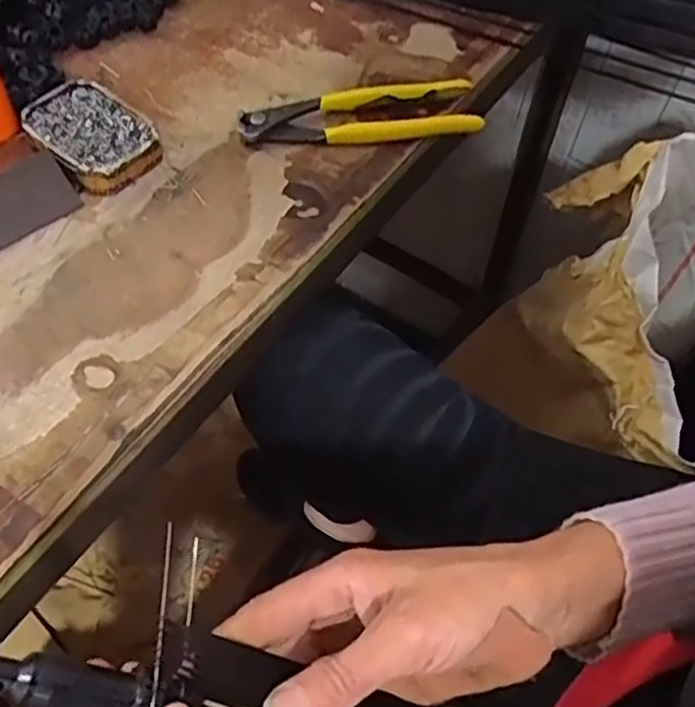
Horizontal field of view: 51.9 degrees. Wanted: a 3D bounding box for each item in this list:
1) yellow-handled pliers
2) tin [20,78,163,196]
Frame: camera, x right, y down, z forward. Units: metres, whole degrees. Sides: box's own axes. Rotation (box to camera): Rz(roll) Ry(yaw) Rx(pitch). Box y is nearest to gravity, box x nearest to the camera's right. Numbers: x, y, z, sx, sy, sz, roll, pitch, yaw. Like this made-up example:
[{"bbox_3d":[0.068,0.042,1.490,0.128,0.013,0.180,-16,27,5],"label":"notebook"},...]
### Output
[{"bbox_3d":[0.008,-0.164,0.494,0.162,0.028,0.046,-1,57,-5],"label":"yellow-handled pliers"},{"bbox_3d":[-0.166,-0.141,0.470,0.086,0.023,0.061,38,63,19],"label":"tin"}]

